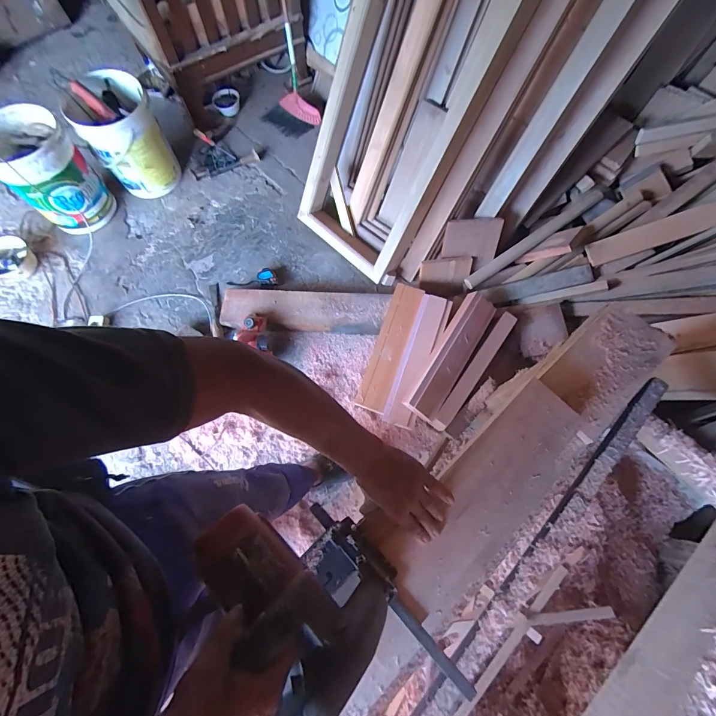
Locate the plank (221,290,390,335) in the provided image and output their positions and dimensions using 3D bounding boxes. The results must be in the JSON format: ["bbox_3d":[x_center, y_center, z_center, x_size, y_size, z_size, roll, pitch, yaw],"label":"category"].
[{"bbox_3d":[-0.210,-0.189,1.391,0.653,0.056,0.168,1,71,-1],"label":"plank"}]

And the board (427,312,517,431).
[{"bbox_3d":[0.428,0.037,1.265,0.063,0.055,0.515,36,74,10],"label":"board"}]

